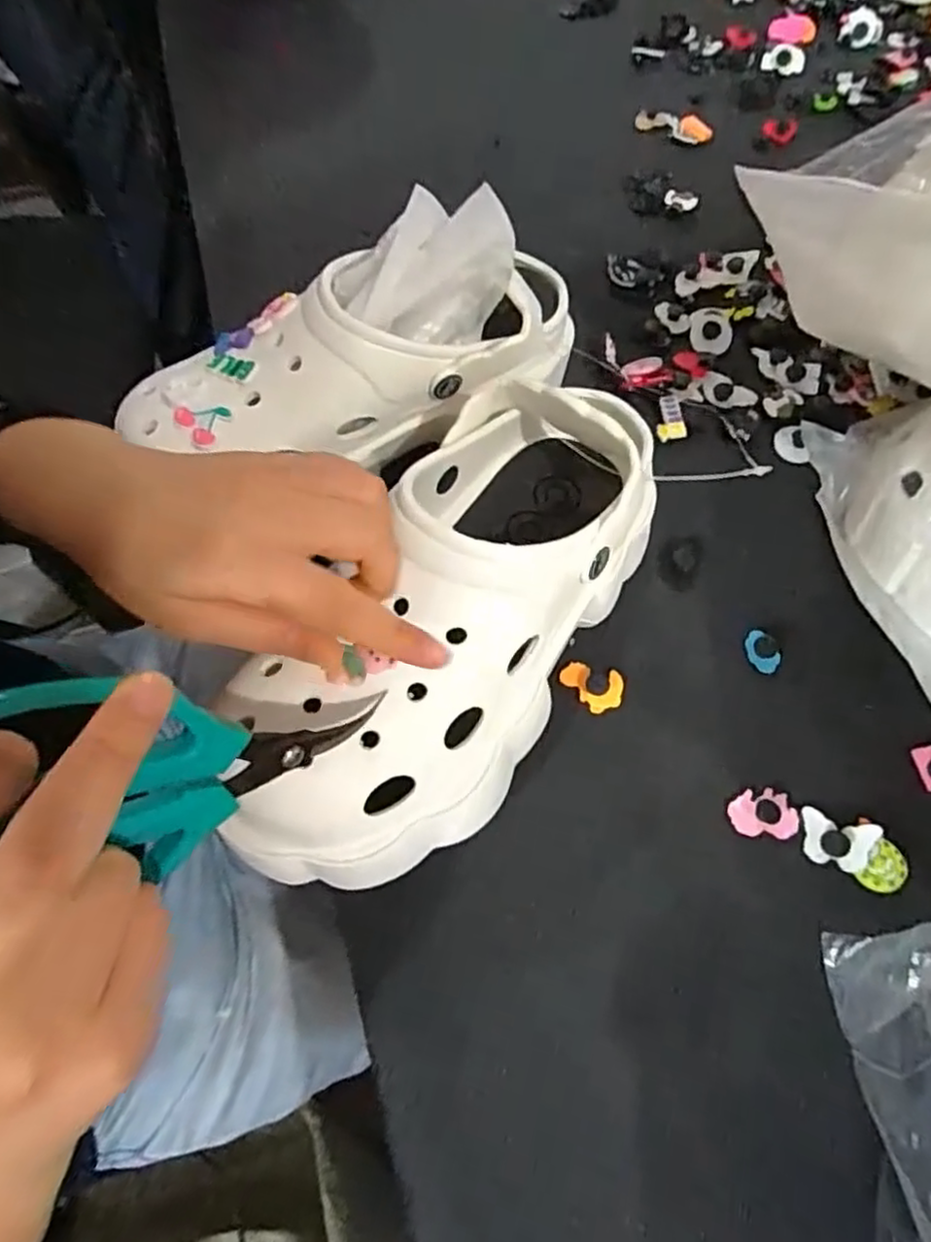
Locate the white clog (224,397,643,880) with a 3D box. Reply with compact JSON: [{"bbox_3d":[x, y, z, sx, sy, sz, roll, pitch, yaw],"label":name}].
[{"bbox_3d":[-0.006,0.007,0.305,0.098,0.100,0.238,29,74,16],"label":"white clog"}]

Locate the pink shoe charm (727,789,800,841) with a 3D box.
[{"bbox_3d":[0.140,0.090,0.320,0.031,0.005,0.022,6,66,5],"label":"pink shoe charm"}]

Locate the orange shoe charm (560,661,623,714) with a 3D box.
[{"bbox_3d":[0.064,0.034,0.350,0.031,0.007,0.022,15,67,8],"label":"orange shoe charm"}]

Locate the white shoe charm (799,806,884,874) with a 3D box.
[{"bbox_3d":[0.169,0.100,0.310,0.029,0.012,0.023,19,67,10],"label":"white shoe charm"}]

